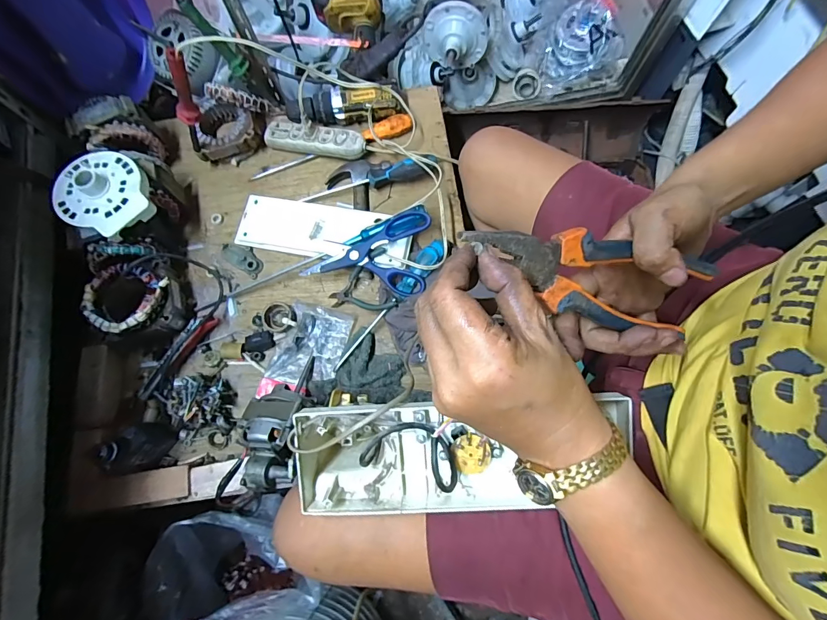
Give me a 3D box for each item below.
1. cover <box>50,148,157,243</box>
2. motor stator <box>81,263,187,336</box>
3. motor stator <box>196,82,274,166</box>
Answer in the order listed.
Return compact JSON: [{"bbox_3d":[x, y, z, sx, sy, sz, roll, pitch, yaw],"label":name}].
[{"bbox_3d":[-0.428,-0.161,0.534,0.109,0.033,0.134,-43,77,-9],"label":"cover"},{"bbox_3d":[-0.395,-0.009,0.571,0.108,0.081,0.102,-17,75,-3],"label":"motor stator"},{"bbox_3d":[-0.310,-0.311,0.664,0.103,0.083,0.114,2,74,2],"label":"motor stator"}]

